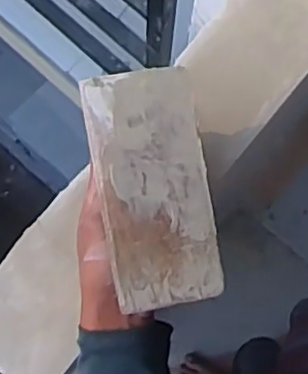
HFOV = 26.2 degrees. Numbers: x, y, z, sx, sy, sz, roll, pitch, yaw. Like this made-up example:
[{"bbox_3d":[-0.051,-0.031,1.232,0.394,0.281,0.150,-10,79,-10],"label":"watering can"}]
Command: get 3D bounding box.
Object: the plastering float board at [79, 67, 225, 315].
[{"bbox_3d":[0.001,0.000,0.495,0.081,0.012,0.174,-11,86,-4],"label":"plastering float board"}]

